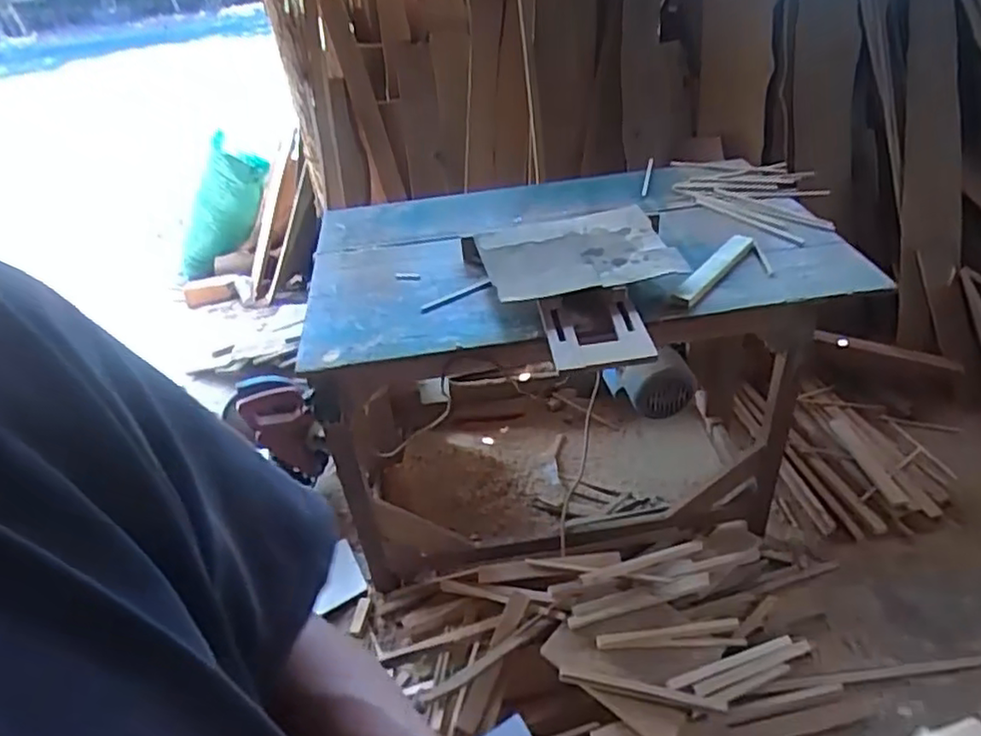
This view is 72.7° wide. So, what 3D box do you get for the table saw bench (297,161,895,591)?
[{"bbox_3d":[0.236,0.003,1.775,1.166,0.807,0.871,-8,36,-3],"label":"table saw bench"}]

